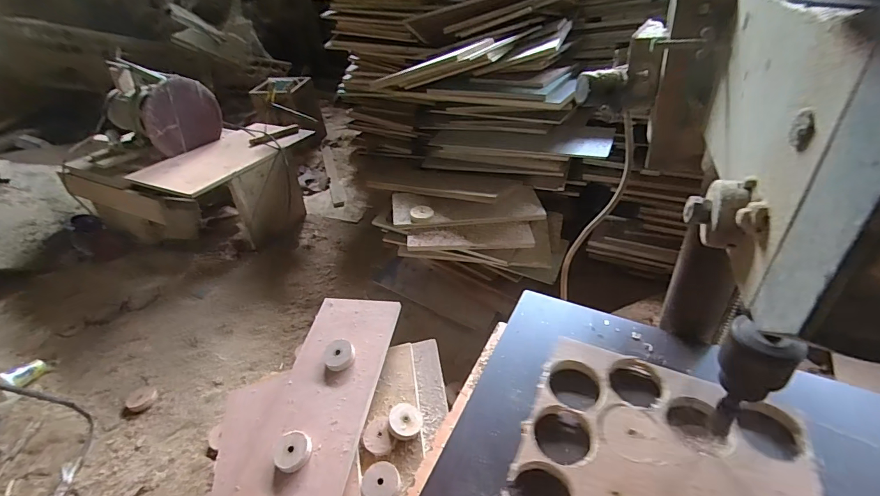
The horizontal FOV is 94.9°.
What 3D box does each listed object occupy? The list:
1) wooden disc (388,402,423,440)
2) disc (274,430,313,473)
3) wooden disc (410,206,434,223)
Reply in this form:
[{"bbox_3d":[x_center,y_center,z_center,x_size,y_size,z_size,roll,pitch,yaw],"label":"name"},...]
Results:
[{"bbox_3d":[-0.062,0.315,0.735,0.063,0.020,0.060,12,45,-13],"label":"wooden disc"},{"bbox_3d":[-0.256,0.349,0.700,0.062,0.019,0.064,-3,38,2],"label":"disc"},{"bbox_3d":[-0.049,-0.090,1.099,0.063,0.020,0.063,-3,38,2],"label":"wooden disc"}]

